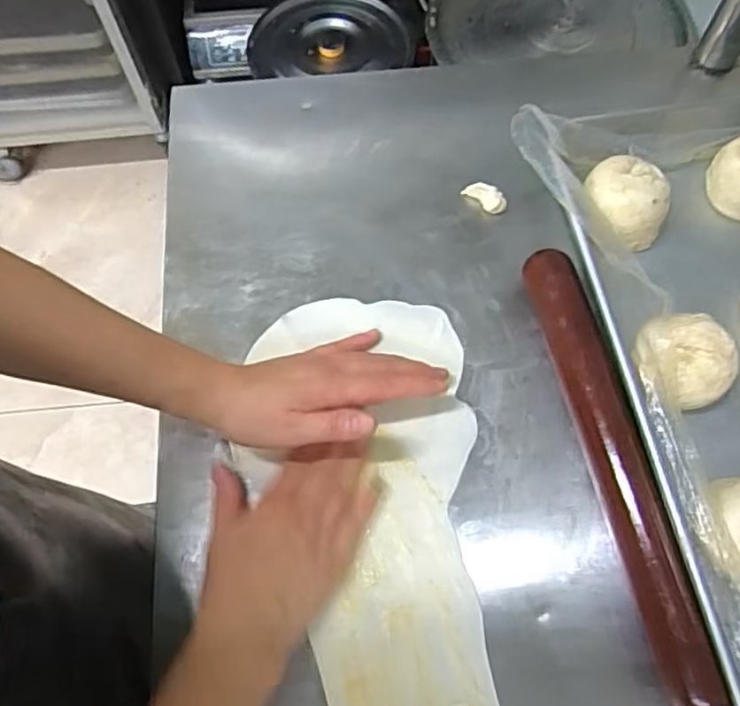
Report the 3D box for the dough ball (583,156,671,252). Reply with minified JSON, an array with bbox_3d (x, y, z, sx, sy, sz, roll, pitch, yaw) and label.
[{"bbox_3d":[0.202,-0.116,0.523,0.066,0.053,0.062,0,68,0],"label":"dough ball"}]

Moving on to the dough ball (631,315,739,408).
[{"bbox_3d":[0.227,0.006,0.472,0.067,0.052,0.072,-24,69,-9],"label":"dough ball"}]

